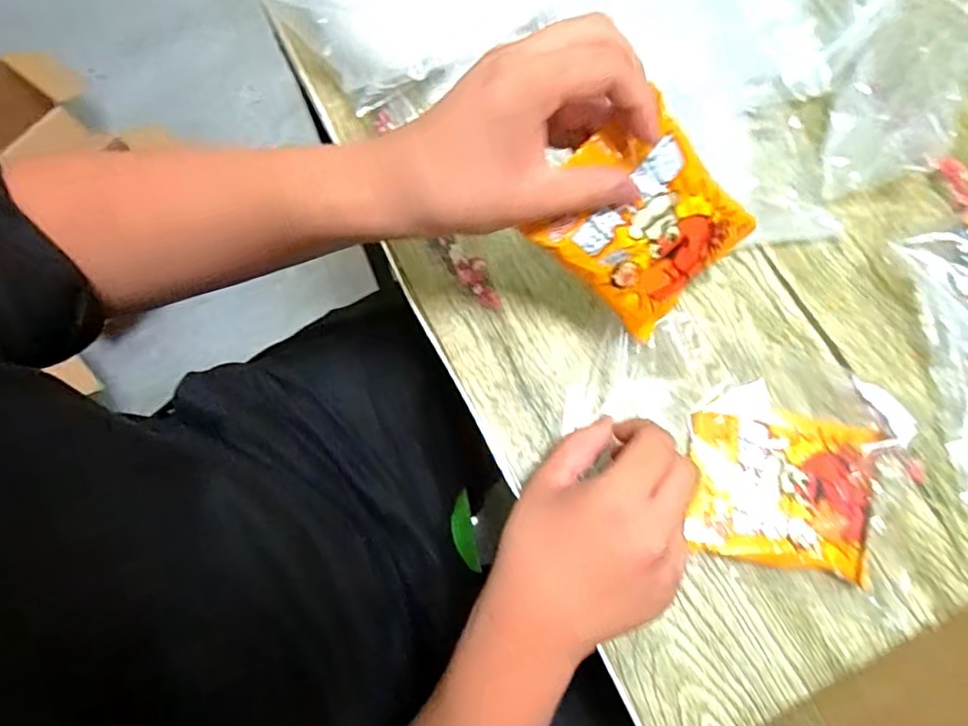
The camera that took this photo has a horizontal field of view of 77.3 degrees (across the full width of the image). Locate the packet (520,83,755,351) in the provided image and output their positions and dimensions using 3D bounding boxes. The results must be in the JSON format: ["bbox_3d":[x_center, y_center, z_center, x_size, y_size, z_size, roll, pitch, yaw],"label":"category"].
[{"bbox_3d":[0.087,-0.069,0.327,0.113,0.022,0.087,33,108,-27],"label":"packet"}]

